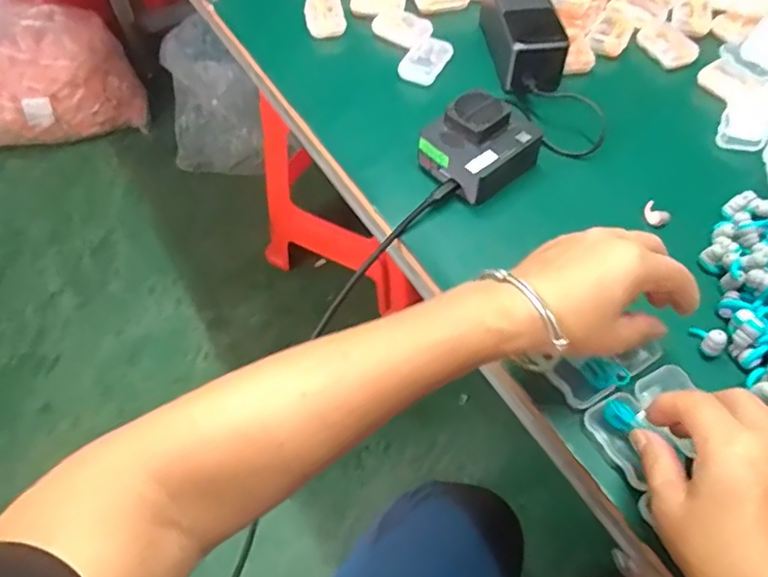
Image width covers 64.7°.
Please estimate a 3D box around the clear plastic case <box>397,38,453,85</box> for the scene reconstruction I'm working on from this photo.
[{"bbox_3d":[0.040,-0.218,0.581,0.034,0.019,0.051,30,64,19],"label":"clear plastic case"}]

